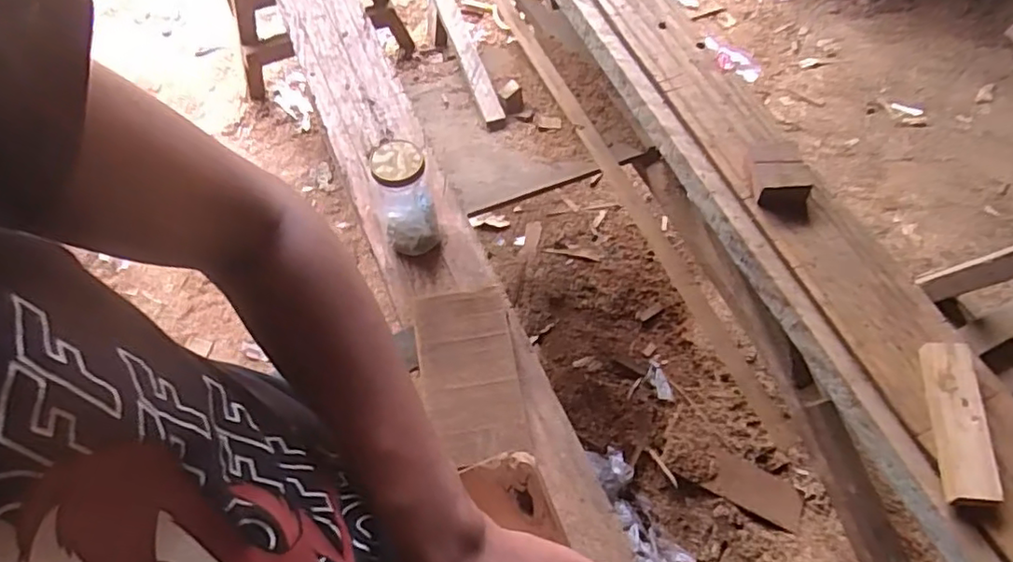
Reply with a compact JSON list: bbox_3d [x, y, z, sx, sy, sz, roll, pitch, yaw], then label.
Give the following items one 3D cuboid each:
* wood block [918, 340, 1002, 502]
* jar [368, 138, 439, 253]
[{"bbox_3d":[0.510,0.157,0.696,0.052,0.025,0.177,-7,61,26],"label":"wood block"},{"bbox_3d":[-0.129,-0.102,0.776,0.069,0.141,0.076,-18,65,-8],"label":"jar"}]

